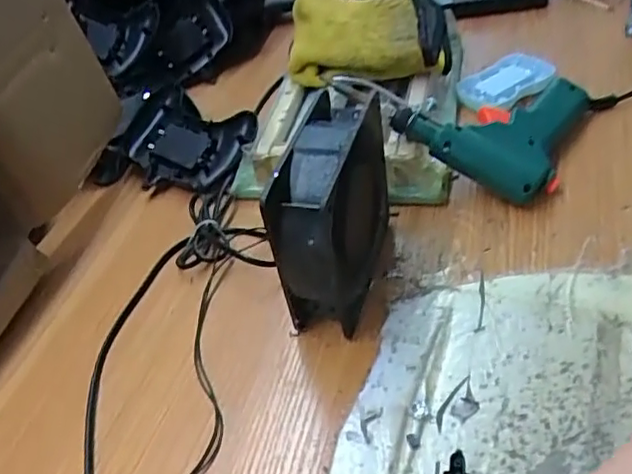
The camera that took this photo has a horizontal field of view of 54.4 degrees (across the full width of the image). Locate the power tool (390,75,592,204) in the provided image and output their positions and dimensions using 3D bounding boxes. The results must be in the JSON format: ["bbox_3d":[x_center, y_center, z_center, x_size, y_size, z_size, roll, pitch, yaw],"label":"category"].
[{"bbox_3d":[0.164,-0.088,0.494,0.181,0.044,0.105,-27,45,-16],"label":"power tool"}]

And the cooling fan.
[{"bbox_3d":[0.014,-0.016,0.405,0.043,0.120,0.121,6,46,18],"label":"cooling fan"}]

